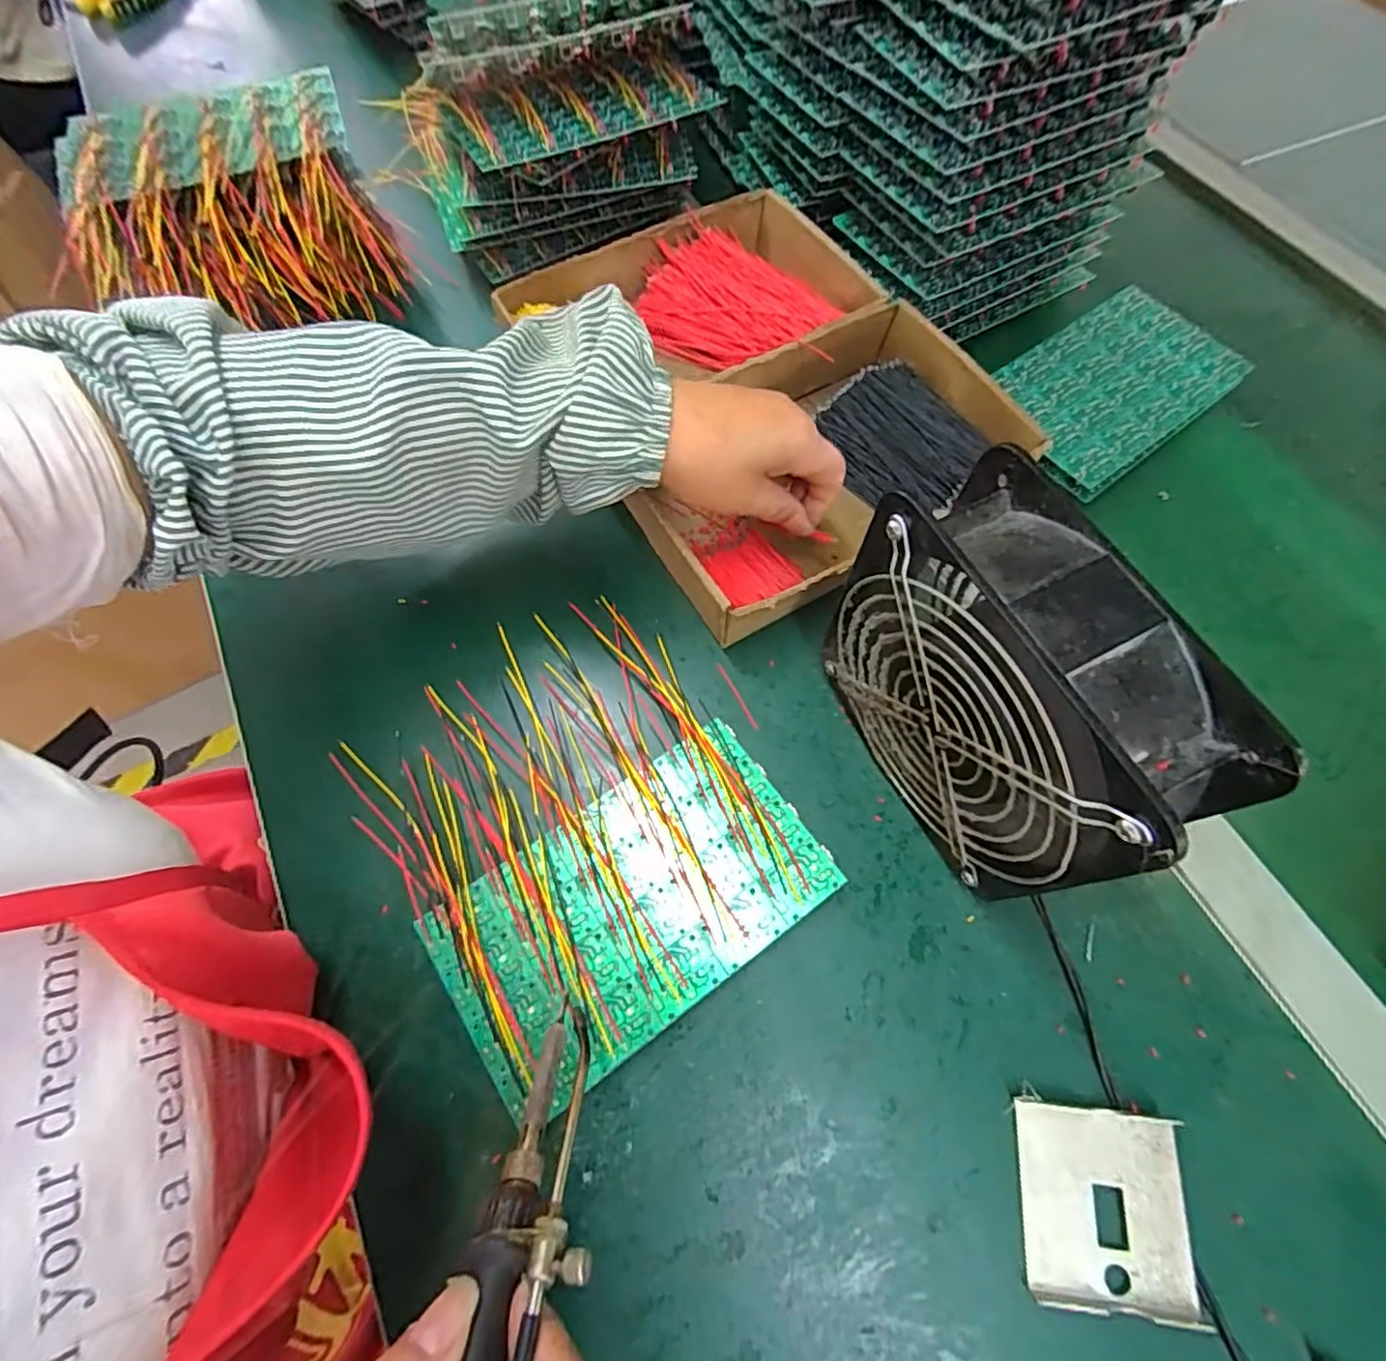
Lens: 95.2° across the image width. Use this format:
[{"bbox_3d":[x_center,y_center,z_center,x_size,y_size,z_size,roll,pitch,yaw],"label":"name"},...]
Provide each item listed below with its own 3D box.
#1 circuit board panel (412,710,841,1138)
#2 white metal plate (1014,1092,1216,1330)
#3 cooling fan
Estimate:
[{"bbox_3d":[-0.028,0.109,0.304,0.173,0.016,0.103,-33,70,-13],"label":"circuit board panel"},{"bbox_3d":[0.169,0.216,0.261,0.065,0.010,0.069,4,67,1],"label":"white metal plate"},{"bbox_3d":[0.126,0.011,0.273,0.058,0.152,0.144,-23,69,-10],"label":"cooling fan"}]

